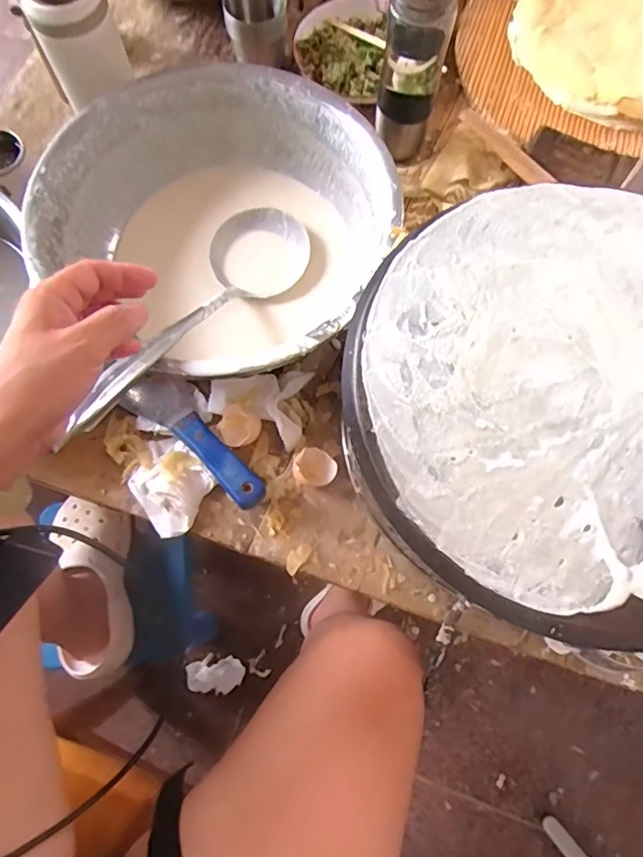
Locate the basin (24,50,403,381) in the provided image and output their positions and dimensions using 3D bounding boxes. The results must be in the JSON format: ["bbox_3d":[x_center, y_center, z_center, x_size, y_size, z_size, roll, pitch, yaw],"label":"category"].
[{"bbox_3d":[-0.099,-0.214,0.555,0.336,0.113,0.321,0,72,0],"label":"basin"}]

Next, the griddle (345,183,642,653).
[{"bbox_3d":[0.202,-0.037,0.403,0.352,0.026,0.359,0,72,0],"label":"griddle"}]

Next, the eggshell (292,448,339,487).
[{"bbox_3d":[-0.006,0.041,0.528,0.043,0.022,0.035,23,74,7],"label":"eggshell"}]

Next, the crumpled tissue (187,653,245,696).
[{"bbox_3d":[-0.189,0.435,0.920,0.098,0.026,0.061,6,72,2],"label":"crumpled tissue"}]

